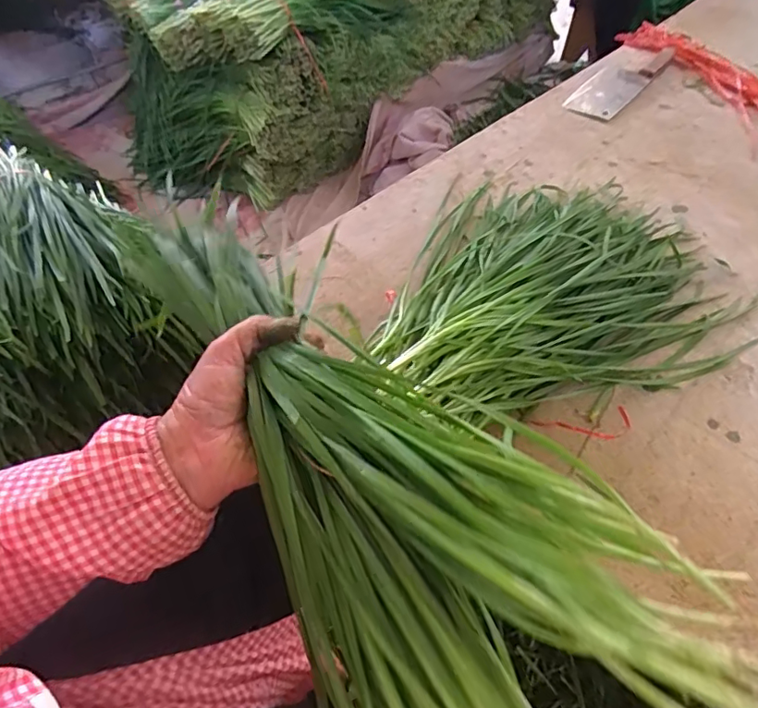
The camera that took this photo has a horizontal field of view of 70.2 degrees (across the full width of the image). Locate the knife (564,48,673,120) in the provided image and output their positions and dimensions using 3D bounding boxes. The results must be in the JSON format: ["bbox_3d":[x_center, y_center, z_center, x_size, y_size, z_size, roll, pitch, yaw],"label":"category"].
[{"bbox_3d":[0.410,-0.473,0.930,0.093,0.027,0.257,31,57,24],"label":"knife"}]

